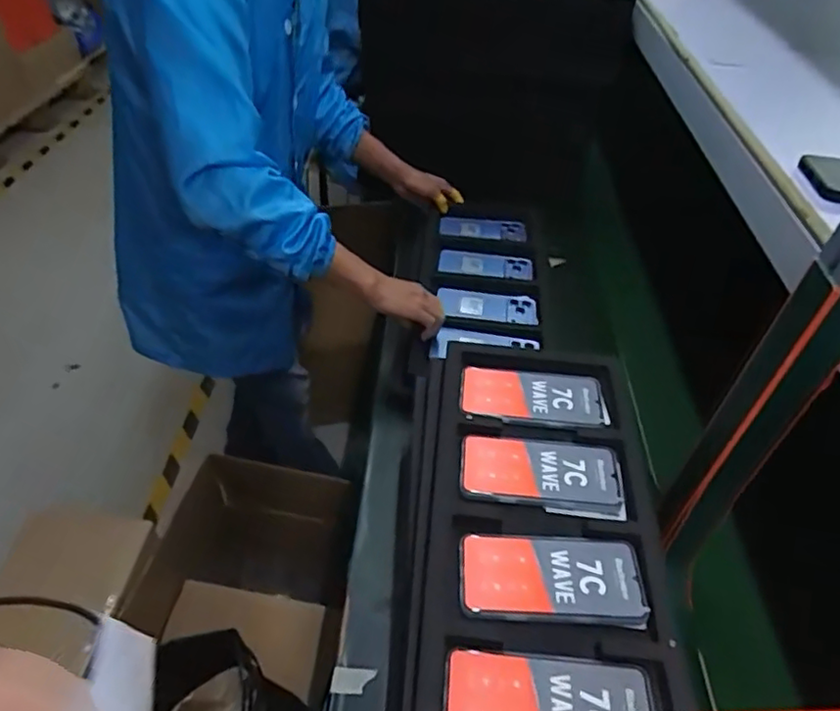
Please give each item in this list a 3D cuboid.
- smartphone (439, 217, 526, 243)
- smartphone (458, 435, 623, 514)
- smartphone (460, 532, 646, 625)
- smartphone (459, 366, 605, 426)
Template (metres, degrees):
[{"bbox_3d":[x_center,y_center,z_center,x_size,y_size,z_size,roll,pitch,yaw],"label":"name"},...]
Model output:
[{"bbox_3d":[0.120,-0.239,1.168,0.164,0.015,0.067,8,46,3],"label":"smartphone"},{"bbox_3d":[0.128,0.124,0.649,0.166,0.006,0.080,7,46,2],"label":"smartphone"},{"bbox_3d":[0.120,0.206,0.565,0.165,0.011,0.076,5,46,0],"label":"smartphone"},{"bbox_3d":[0.133,0.049,0.725,0.166,0.009,0.071,6,46,1],"label":"smartphone"}]

